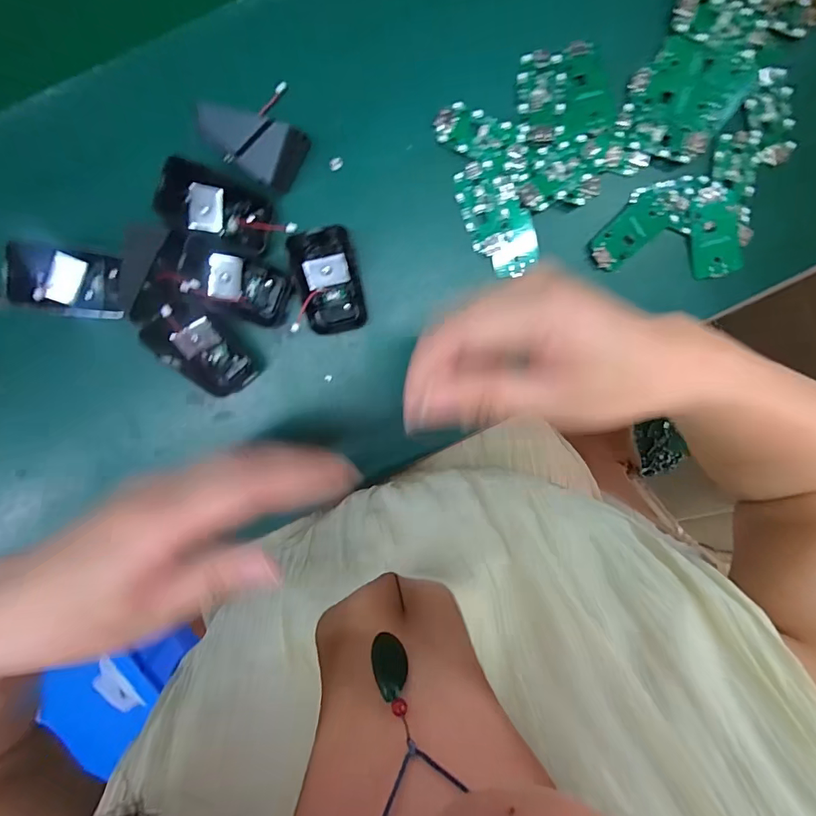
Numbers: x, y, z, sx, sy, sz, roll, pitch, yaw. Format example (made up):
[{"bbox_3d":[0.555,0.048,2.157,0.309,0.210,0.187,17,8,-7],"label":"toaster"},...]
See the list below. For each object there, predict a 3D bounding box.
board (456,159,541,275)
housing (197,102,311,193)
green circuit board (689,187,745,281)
[{"bbox_3d":[0.066,-0.139,0.328,0.049,0.005,0.080,-11,104,13],"label":"board"},{"bbox_3d":[-0.103,-0.175,0.291,0.063,0.029,0.040,26,96,-7],"label":"housing"},{"bbox_3d":[0.235,-0.133,0.339,0.035,0.008,0.064,-9,105,21],"label":"green circuit board"}]

